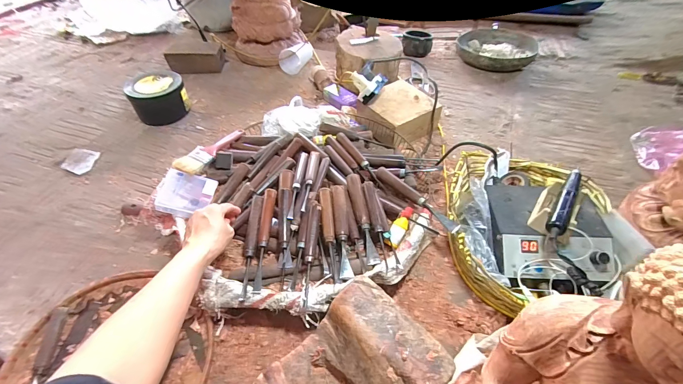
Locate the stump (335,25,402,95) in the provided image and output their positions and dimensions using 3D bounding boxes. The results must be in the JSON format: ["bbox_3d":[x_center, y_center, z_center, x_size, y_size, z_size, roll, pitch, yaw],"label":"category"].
[{"bbox_3d":[0.082,-0.399,0.984,0.191,0.130,0.186,2,48,3],"label":"stump"}]

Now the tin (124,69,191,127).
[{"bbox_3d":[-0.516,-0.269,0.915,0.141,0.105,0.151,-1,48,1],"label":"tin"}]

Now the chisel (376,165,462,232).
[{"bbox_3d":[0.134,0.011,0.586,0.018,0.025,0.187,-31,54,-24],"label":"chisel"}]

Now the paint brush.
[{"bbox_3d":[-0.269,-0.091,0.672,0.055,0.021,0.171,19,40,16],"label":"paint brush"}]

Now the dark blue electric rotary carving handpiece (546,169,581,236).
[{"bbox_3d":[0.351,0.011,0.497,0.027,0.022,0.156,27,54,24],"label":"dark blue electric rotary carving handpiece"}]

